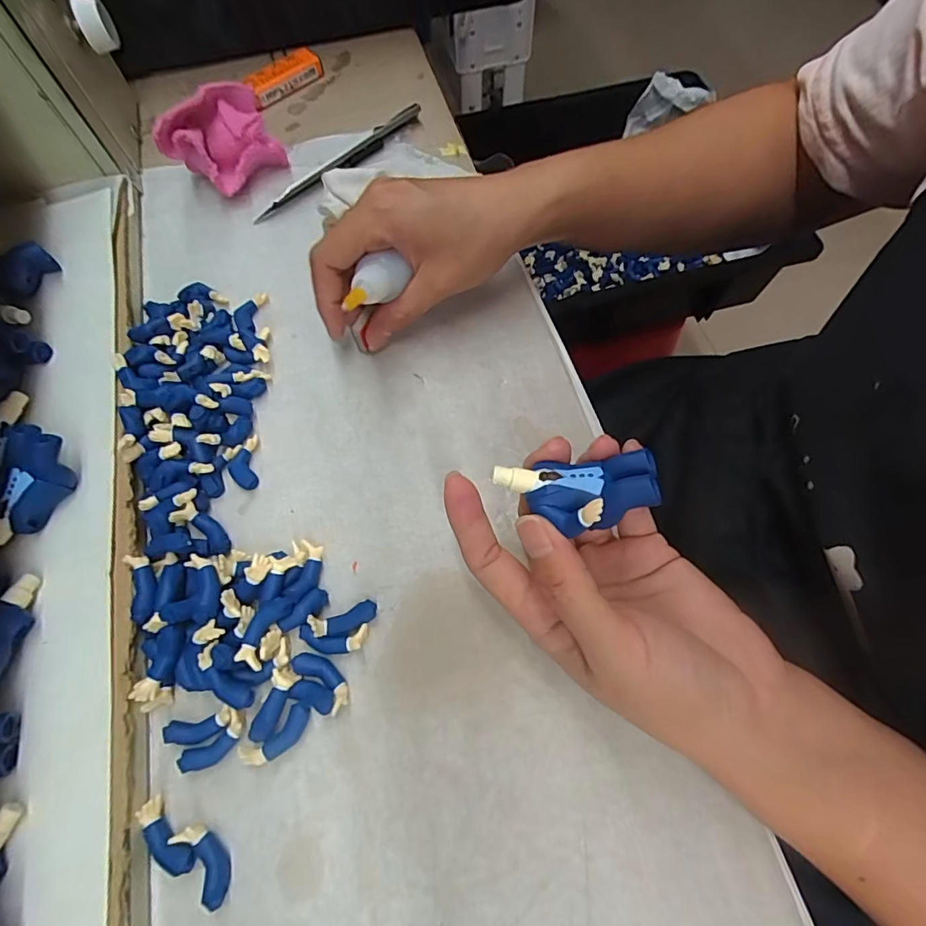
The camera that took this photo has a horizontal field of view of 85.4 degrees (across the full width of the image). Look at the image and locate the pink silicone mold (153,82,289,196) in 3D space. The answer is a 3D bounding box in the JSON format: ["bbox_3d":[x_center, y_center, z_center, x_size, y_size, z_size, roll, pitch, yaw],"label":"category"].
[{"bbox_3d":[-0.156,-0.209,0.320,0.067,0.042,0.069,-24,68,-8],"label":"pink silicone mold"}]

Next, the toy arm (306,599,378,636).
[{"bbox_3d":[-0.052,0.068,0.219,0.028,0.010,0.010,-15,67,-9],"label":"toy arm"}]

